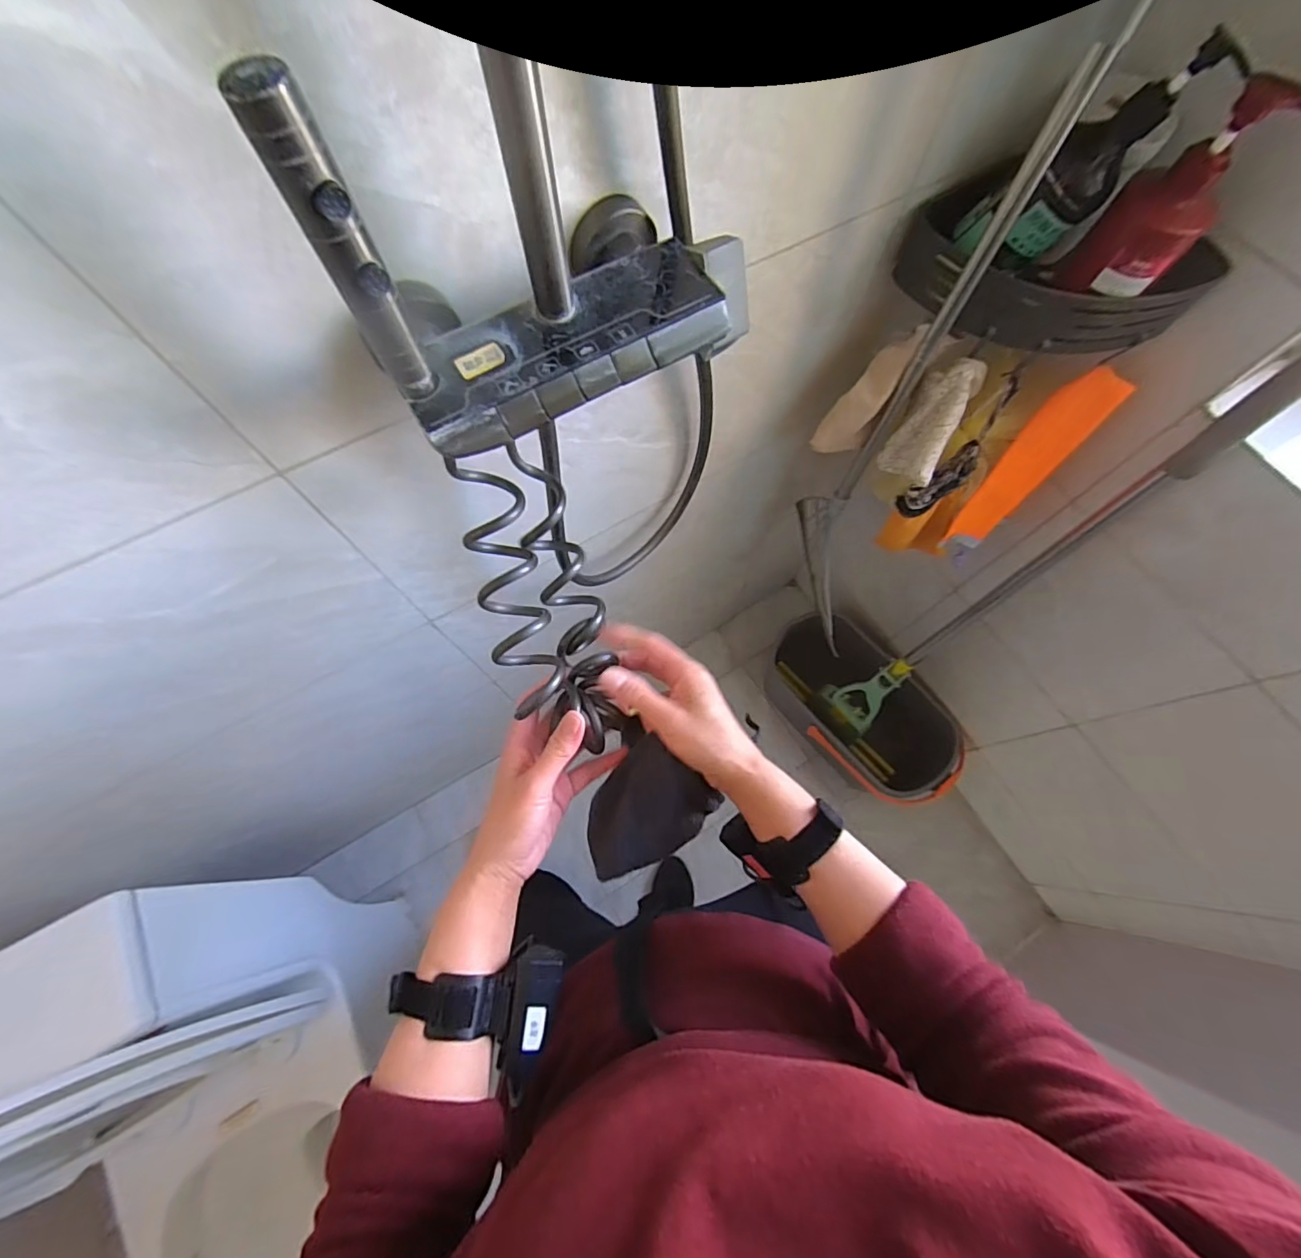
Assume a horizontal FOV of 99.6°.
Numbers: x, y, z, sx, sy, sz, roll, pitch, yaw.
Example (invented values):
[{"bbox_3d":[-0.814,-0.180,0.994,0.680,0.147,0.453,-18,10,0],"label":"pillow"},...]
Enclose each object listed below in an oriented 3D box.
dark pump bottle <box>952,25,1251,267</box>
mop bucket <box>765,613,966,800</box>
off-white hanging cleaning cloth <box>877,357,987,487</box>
[{"bbox_3d":[0.354,-0.388,0.458,0.078,0.189,0.060,13,68,-29],"label":"dark pump bottle"},{"bbox_3d":[0.477,0.188,1.285,0.272,0.196,0.467,-28,73,-10],"label":"mop bucket"},{"bbox_3d":[0.326,-0.245,0.647,0.031,0.137,0.086,-8,37,-22],"label":"off-white hanging cleaning cloth"}]

